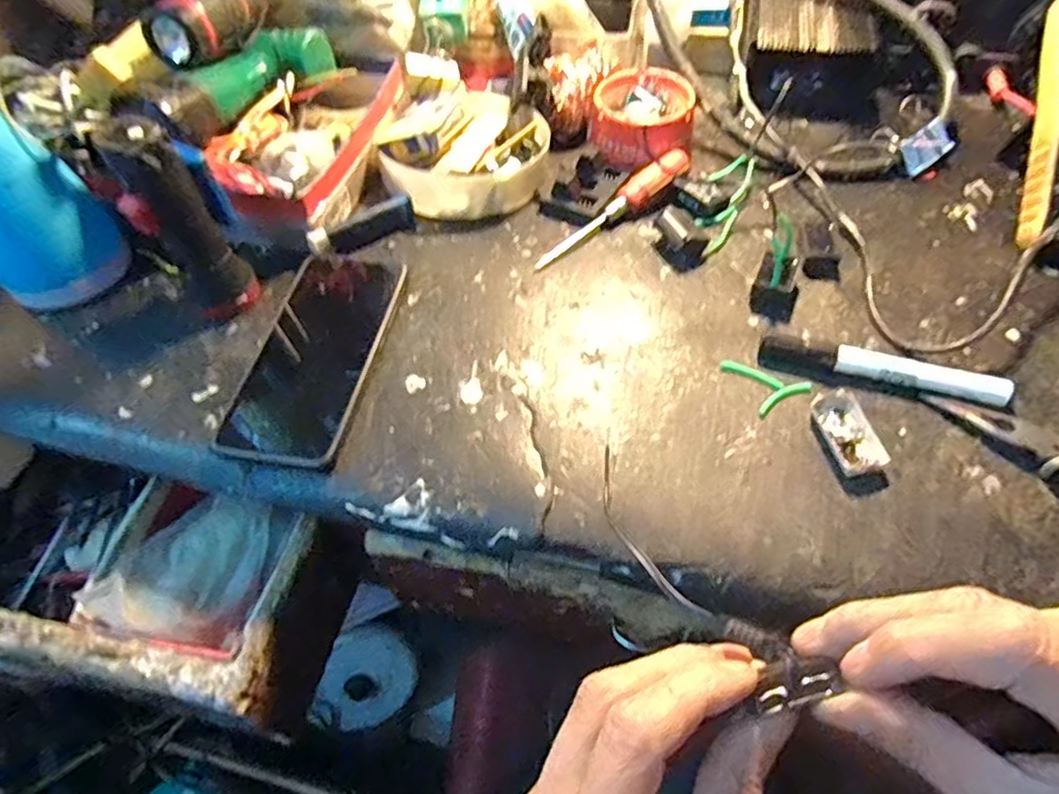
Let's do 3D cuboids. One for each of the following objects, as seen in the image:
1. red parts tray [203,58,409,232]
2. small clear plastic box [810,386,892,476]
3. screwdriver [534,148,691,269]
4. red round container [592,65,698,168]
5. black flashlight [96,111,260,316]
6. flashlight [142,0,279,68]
[{"bbox_3d":[-0.166,-0.213,0.481,0.090,0.037,0.202,11,57,10],"label":"red parts tray"},{"bbox_3d":[0.181,0.020,0.355,0.026,0.010,0.051,-12,56,-6],"label":"small clear plastic box"},{"bbox_3d":[0.063,-0.142,0.463,0.149,0.020,0.022,-36,62,-21],"label":"screwdriver"},{"bbox_3d":[0.092,-0.227,0.506,0.077,0.035,0.080,-1,56,2],"label":"red round container"},{"bbox_3d":[-0.212,-0.106,0.390,0.039,0.133,0.034,-27,59,-16],"label":"black flashlight"},{"bbox_3d":[-0.226,-0.286,0.450,0.048,0.037,0.130,10,57,9],"label":"flashlight"}]

